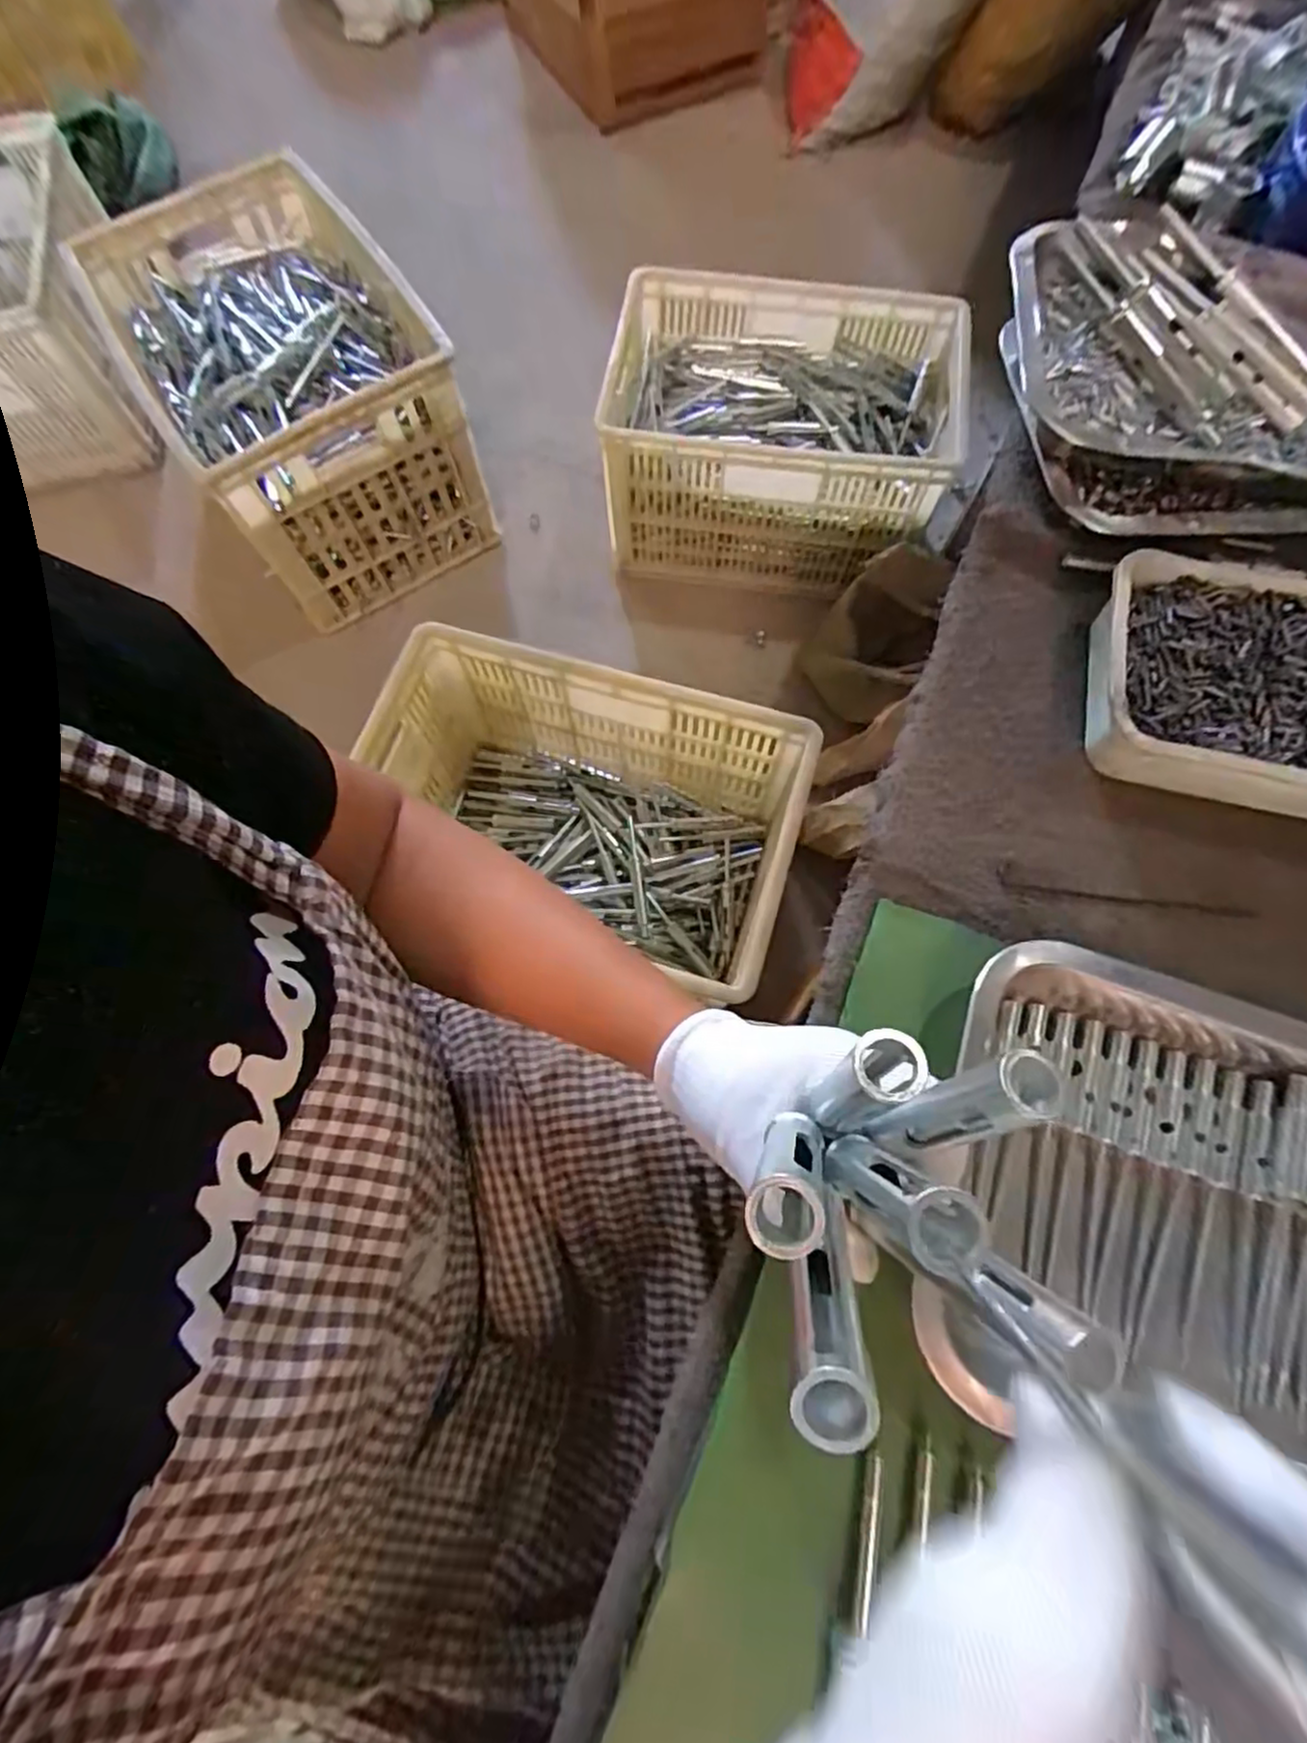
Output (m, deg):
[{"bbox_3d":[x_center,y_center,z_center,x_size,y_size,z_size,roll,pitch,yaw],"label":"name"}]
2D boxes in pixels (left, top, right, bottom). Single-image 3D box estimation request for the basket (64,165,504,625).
[{"bbox_3d":[-0.504,-0.681,1.022,0.359,0.289,0.470,-32,74,-9],"label":"basket"}]

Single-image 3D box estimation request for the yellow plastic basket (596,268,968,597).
[{"bbox_3d":[0.187,-0.629,1.030,0.472,0.242,0.315,8,72,4],"label":"yellow plastic basket"}]

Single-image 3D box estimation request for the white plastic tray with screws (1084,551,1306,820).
[{"bbox_3d":[0.327,-0.096,0.372,0.181,0.039,0.128,13,72,6],"label":"white plastic tray with screws"}]

